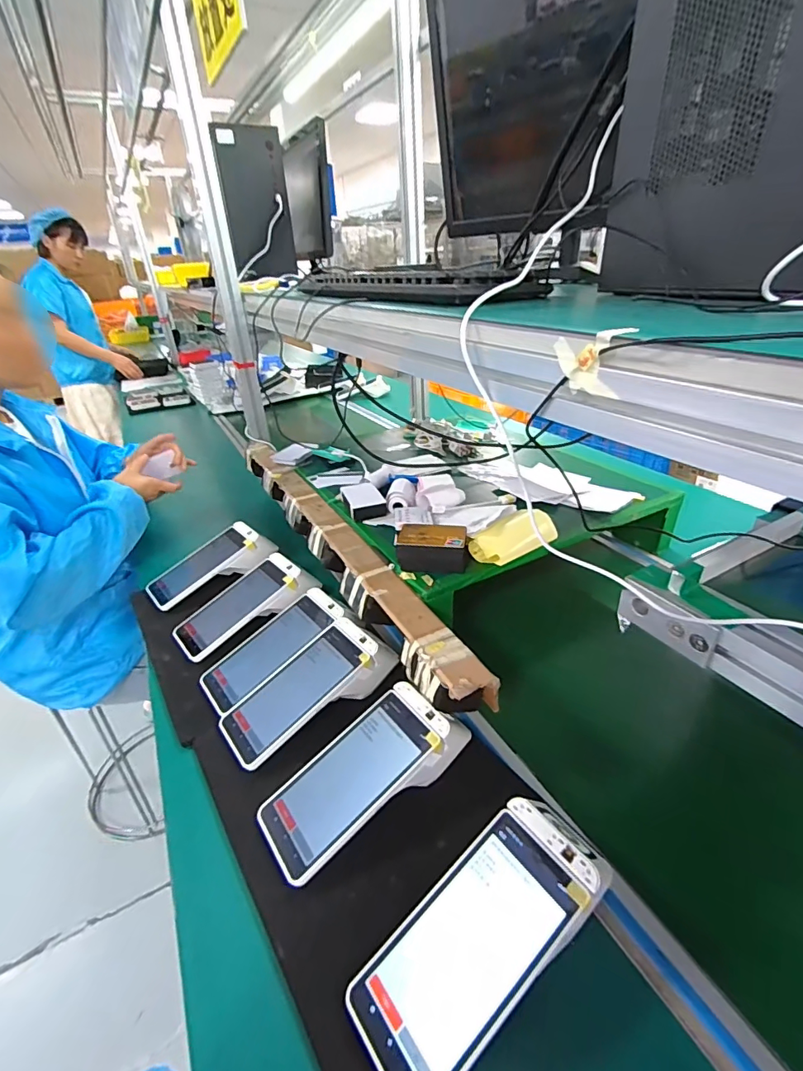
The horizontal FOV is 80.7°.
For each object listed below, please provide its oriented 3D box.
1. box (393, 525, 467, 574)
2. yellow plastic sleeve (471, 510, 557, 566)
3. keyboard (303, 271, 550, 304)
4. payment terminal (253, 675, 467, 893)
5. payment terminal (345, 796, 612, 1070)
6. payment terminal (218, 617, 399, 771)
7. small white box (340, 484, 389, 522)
[{"bbox_3d":[0.040,0.015,0.627,0.090,0.040,0.059,1,32,9],"label":"box"},{"bbox_3d":[0.158,0.002,0.651,0.124,0.033,0.059,-25,37,-30],"label":"yellow plastic sleeve"},{"bbox_3d":[-0.006,-0.318,0.598,0.116,0.029,0.395,-24,36,-29],"label":"keyboard"},{"bbox_3d":[-0.033,0.235,0.464,0.201,0.052,0.091,-32,39,-18],"label":"payment terminal"},{"bbox_3d":[0.063,0.289,0.346,0.203,0.042,0.085,-35,41,-21],"label":"payment terminal"},{"bbox_3d":[-0.110,0.170,0.556,0.203,0.052,0.089,-26,37,-32],"label":"payment terminal"},{"bbox_3d":[-0.063,-0.056,0.764,0.058,0.021,0.092,-13,32,-15],"label":"small white box"}]

